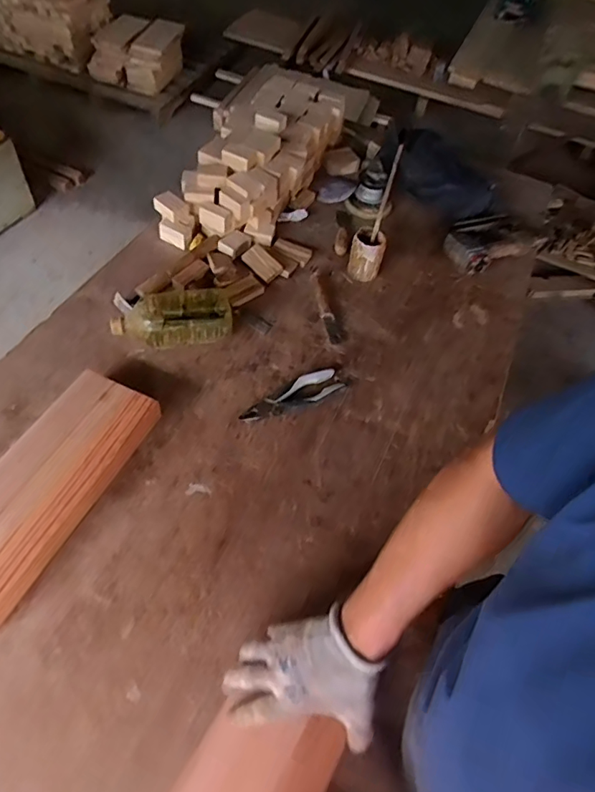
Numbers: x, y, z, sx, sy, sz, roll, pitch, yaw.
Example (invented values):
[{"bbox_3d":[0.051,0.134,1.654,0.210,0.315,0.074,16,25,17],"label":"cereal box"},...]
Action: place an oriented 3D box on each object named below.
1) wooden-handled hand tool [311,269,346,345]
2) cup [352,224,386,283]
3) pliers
[{"bbox_3d":[0.056,-0.194,1.021,0.037,0.035,0.215,-8,57,-14],"label":"wooden-handled hand tool"},{"bbox_3d":[0.150,-0.304,1.066,0.065,0.097,0.069,4,55,-6],"label":"cup"},{"bbox_3d":[-0.008,-0.001,0.876,0.194,0.017,0.049,-19,60,-20],"label":"pliers"}]

